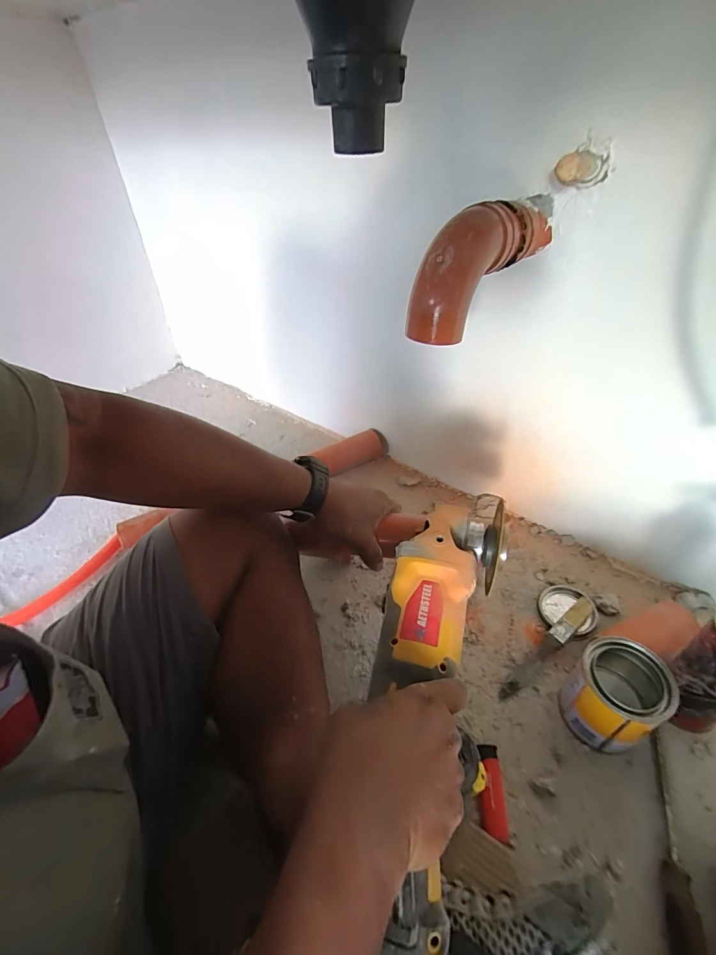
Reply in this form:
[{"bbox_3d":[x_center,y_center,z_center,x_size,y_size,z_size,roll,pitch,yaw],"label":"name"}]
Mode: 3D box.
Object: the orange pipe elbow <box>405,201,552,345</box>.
[{"bbox_3d":[0.125,-0.213,0.401,0.216,0.092,0.051,-43,53,-17],"label":"orange pipe elbow"}]

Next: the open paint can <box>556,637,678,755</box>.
[{"bbox_3d":[0.276,0.235,0.451,0.082,0.102,0.080,-1,41,1],"label":"open paint can"}]

